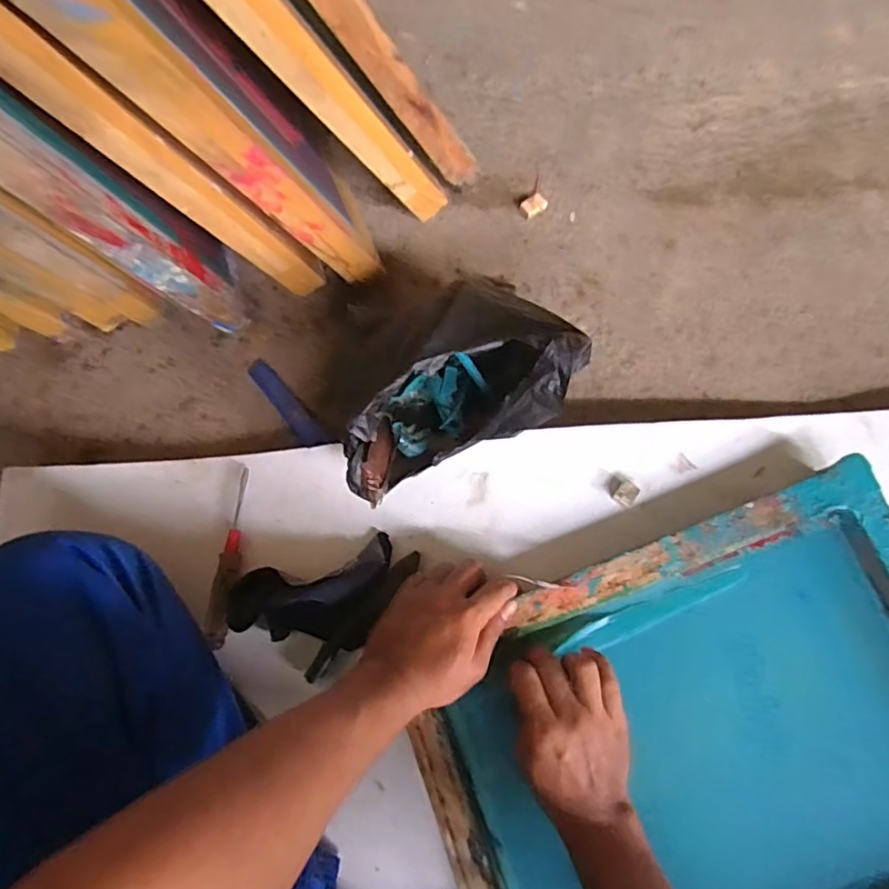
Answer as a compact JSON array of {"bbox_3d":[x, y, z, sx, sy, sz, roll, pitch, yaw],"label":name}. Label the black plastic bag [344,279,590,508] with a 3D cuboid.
[{"bbox_3d":[0.016,-0.027,0.515,0.137,0.164,0.215,35,79,13],"label":"black plastic bag"}]

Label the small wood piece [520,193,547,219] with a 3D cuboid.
[{"bbox_3d":[0.106,-0.283,0.681,0.029,0.014,0.021,-30,73,-7],"label":"small wood piece"}]

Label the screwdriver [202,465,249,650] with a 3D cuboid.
[{"bbox_3d":[-0.211,0.110,0.565,0.024,0.018,0.168,4,74,5],"label":"screwdriver"}]

